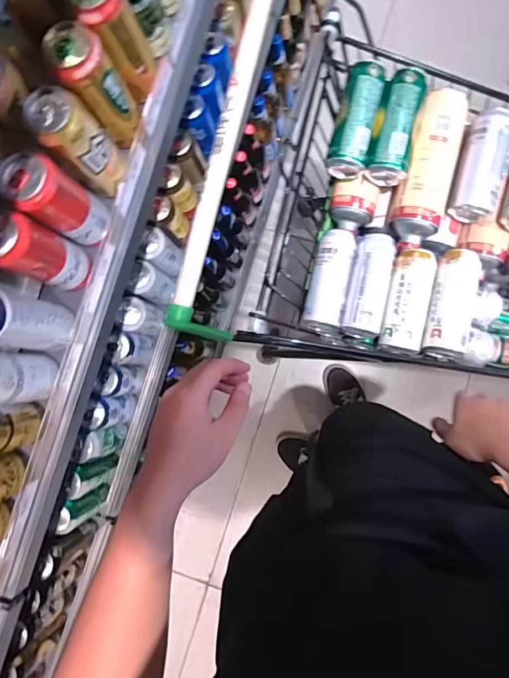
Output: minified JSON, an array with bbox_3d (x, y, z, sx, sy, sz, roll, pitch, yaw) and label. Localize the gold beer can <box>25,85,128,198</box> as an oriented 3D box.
[{"bbox_3d":[-0.215,-0.245,0.549,0.066,0.150,0.062,0,85,5],"label":"gold beer can"}]

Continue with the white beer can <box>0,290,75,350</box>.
[{"bbox_3d":[-0.295,-0.020,0.535,0.068,0.145,0.062,0,85,5],"label":"white beer can"}]

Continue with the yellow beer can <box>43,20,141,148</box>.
[{"bbox_3d":[-0.197,-0.317,0.551,0.059,0.149,0.061,0,85,5],"label":"yellow beer can"}]

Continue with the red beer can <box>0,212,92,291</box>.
[{"bbox_3d":[-0.270,-0.108,0.544,0.063,0.144,0.059,0,85,5],"label":"red beer can"}]

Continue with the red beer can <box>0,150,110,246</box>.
[{"bbox_3d":[-0.243,-0.171,0.541,0.059,0.144,0.063,0,85,5],"label":"red beer can"}]

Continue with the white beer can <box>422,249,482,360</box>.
[{"bbox_3d":[0.324,-0.056,0.699,0.079,0.060,0.173,11,87,6],"label":"white beer can"}]

